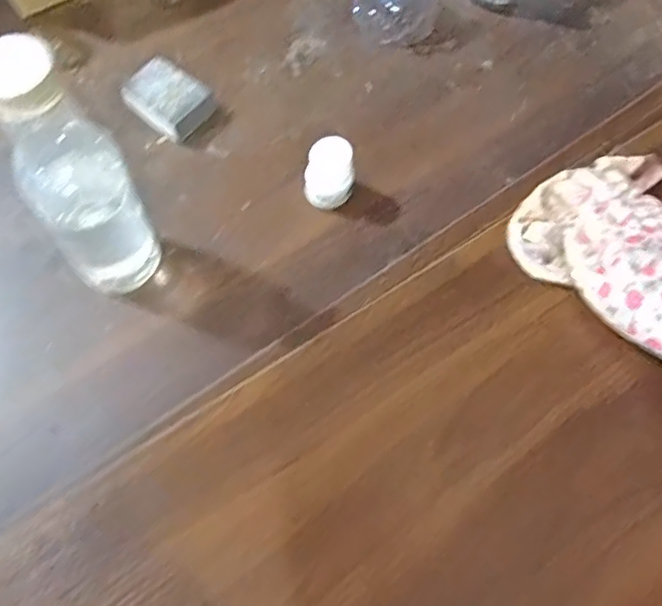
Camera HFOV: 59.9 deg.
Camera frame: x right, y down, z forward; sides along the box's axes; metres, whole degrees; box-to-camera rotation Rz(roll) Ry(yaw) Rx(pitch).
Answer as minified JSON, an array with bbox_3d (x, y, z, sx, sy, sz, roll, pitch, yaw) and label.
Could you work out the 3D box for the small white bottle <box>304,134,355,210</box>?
[{"bbox_3d":[-0.001,-0.111,0.495,0.041,0.056,0.034,2,66,-2],"label":"small white bottle"}]

